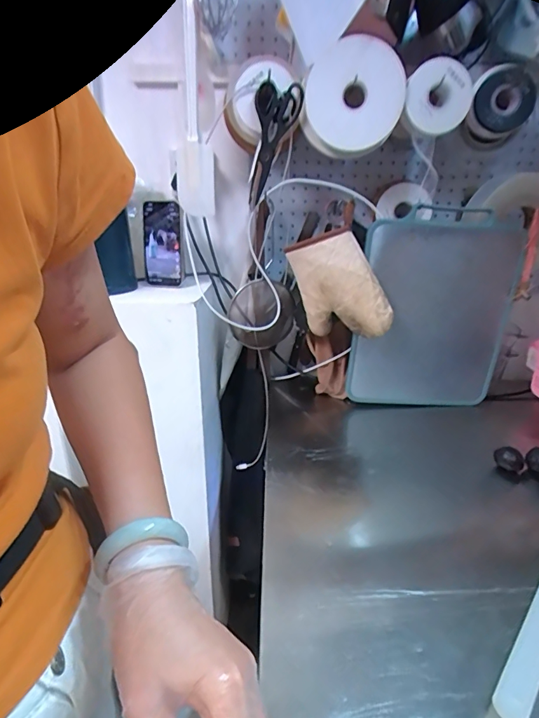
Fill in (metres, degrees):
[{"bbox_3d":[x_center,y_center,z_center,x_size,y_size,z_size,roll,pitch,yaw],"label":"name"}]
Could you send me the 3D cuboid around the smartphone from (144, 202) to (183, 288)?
[{"bbox_3d":[-0.210,-0.224,0.846,0.080,0.158,0.004,5,14,18],"label":"smartphone"}]

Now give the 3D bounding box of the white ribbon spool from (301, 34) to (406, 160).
[{"bbox_3d":[0.136,-0.425,0.714,0.162,0.154,0.041,1,21,3],"label":"white ribbon spool"}]

